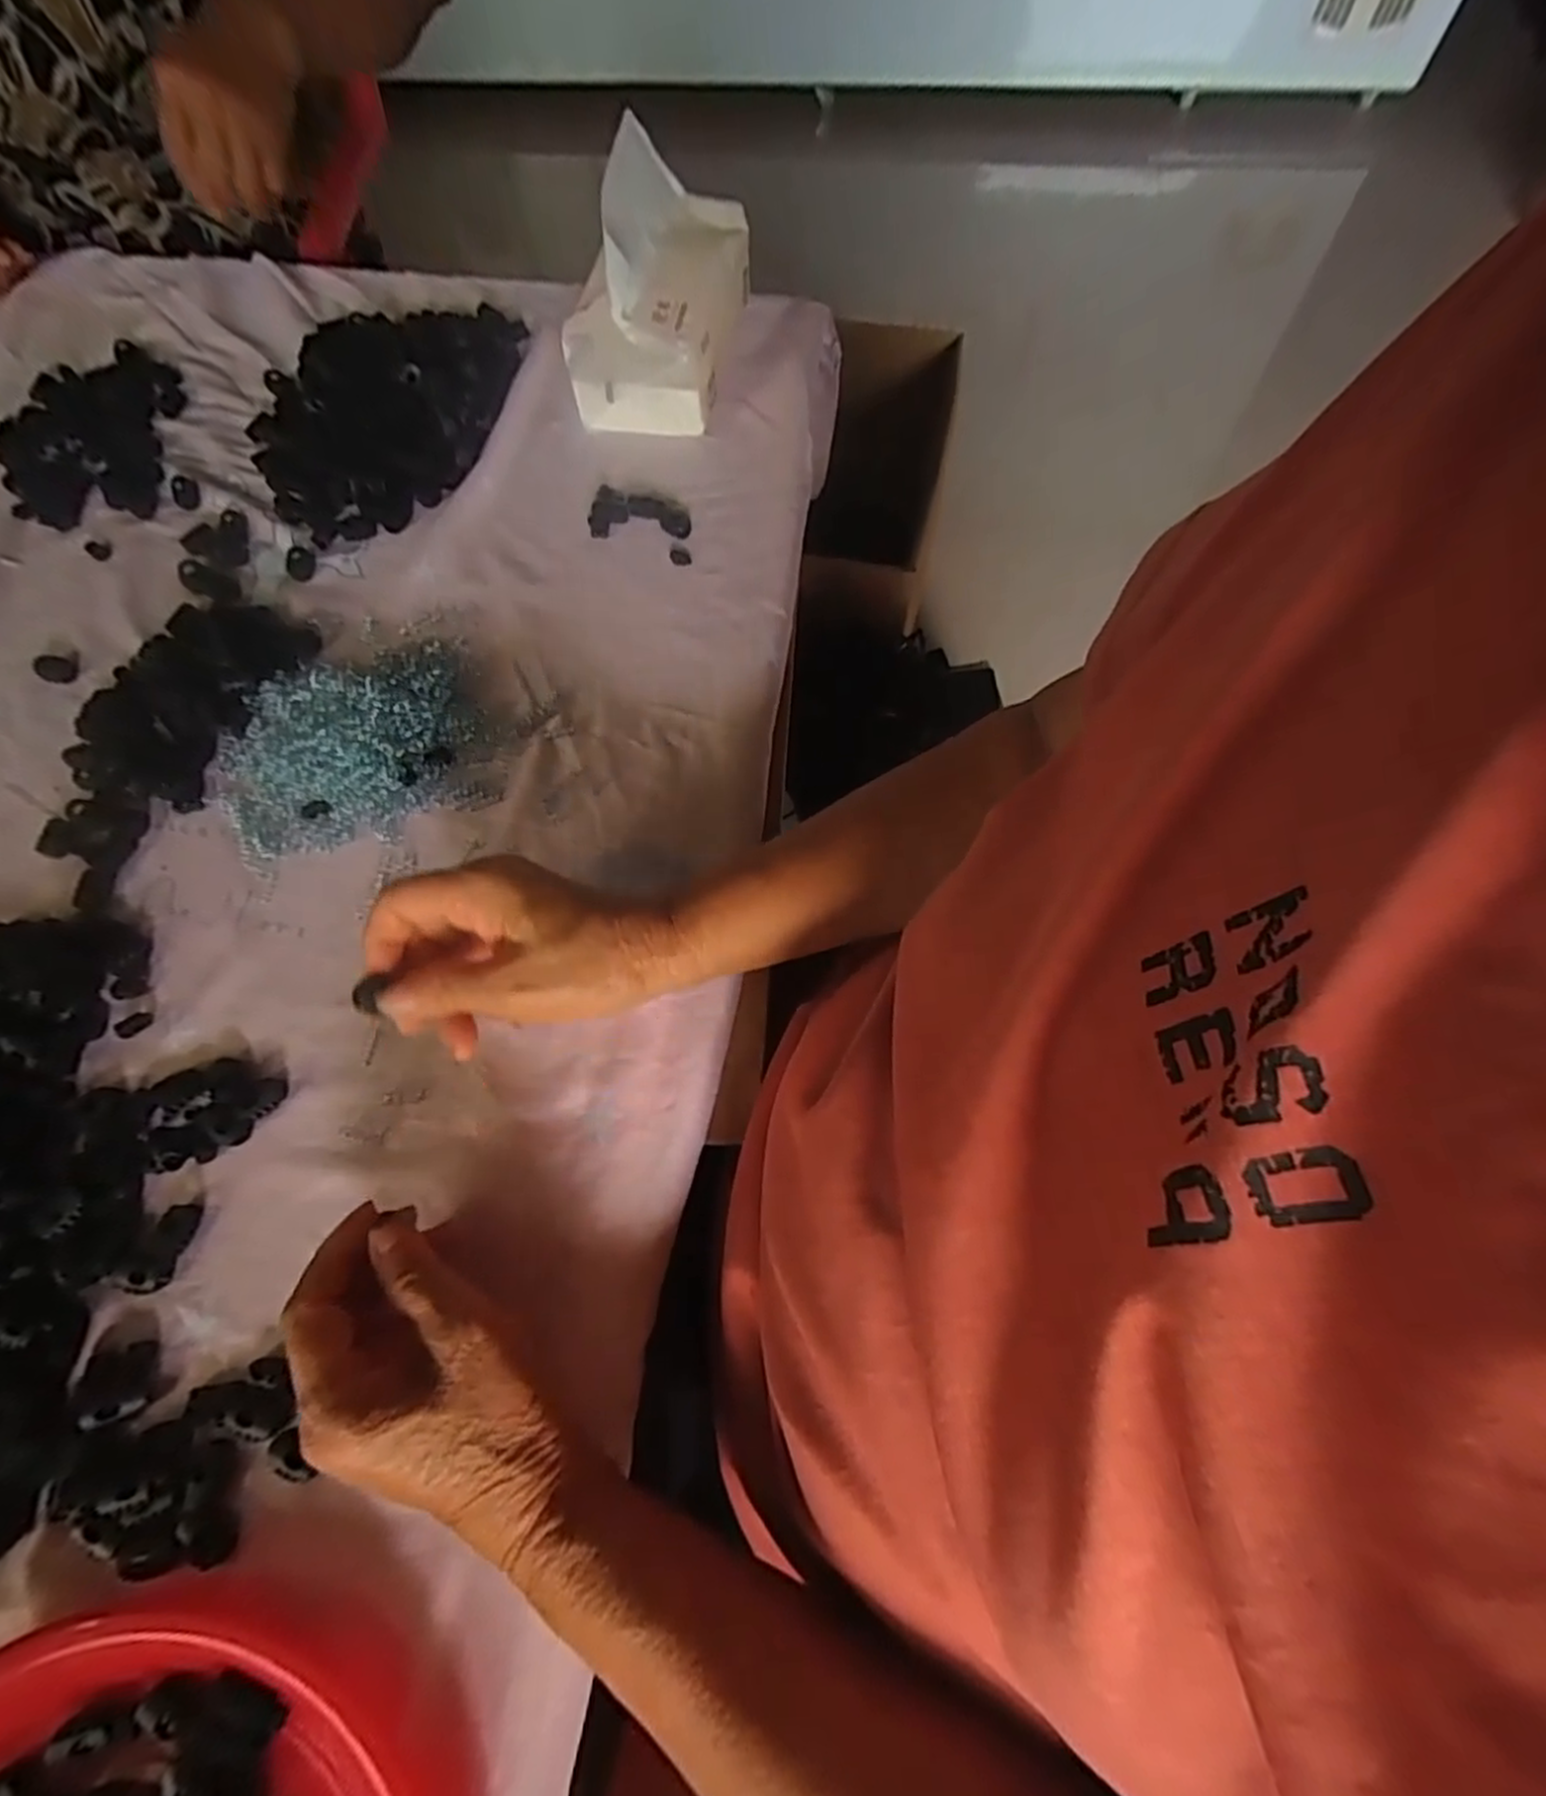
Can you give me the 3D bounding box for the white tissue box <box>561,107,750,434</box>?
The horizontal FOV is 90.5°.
[{"bbox_3d":[-0.077,-0.418,0.523,0.092,0.099,0.155,10,69,6],"label":"white tissue box"}]

